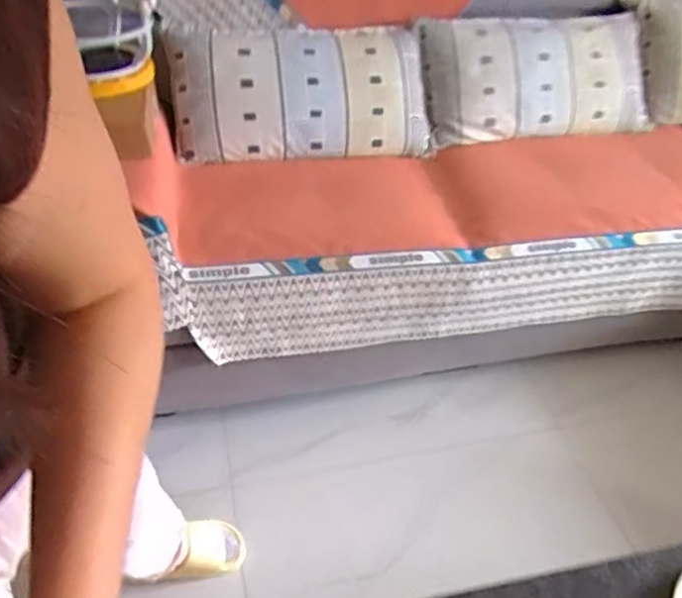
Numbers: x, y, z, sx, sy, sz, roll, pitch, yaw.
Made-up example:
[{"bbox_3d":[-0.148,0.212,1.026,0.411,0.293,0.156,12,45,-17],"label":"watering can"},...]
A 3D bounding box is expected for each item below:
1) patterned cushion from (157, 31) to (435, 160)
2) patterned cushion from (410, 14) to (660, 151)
[{"bbox_3d":[-0.088,-0.485,1.482,0.609,0.310,0.101,-4,5,-7],"label":"patterned cushion"},{"bbox_3d":[0.508,-0.563,1.642,0.639,0.263,0.214,-10,44,-14],"label":"patterned cushion"}]

